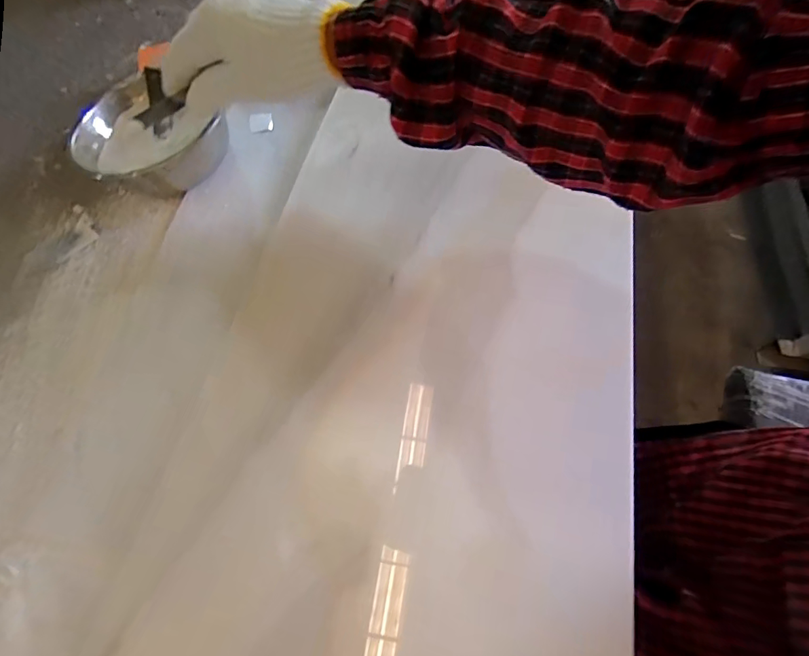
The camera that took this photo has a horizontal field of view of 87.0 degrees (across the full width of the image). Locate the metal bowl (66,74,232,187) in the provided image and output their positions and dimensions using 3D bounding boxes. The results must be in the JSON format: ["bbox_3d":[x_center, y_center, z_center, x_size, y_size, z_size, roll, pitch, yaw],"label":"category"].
[{"bbox_3d":[-0.239,-0.176,0.413,0.128,0.058,0.122,18,65,9],"label":"metal bowl"}]

